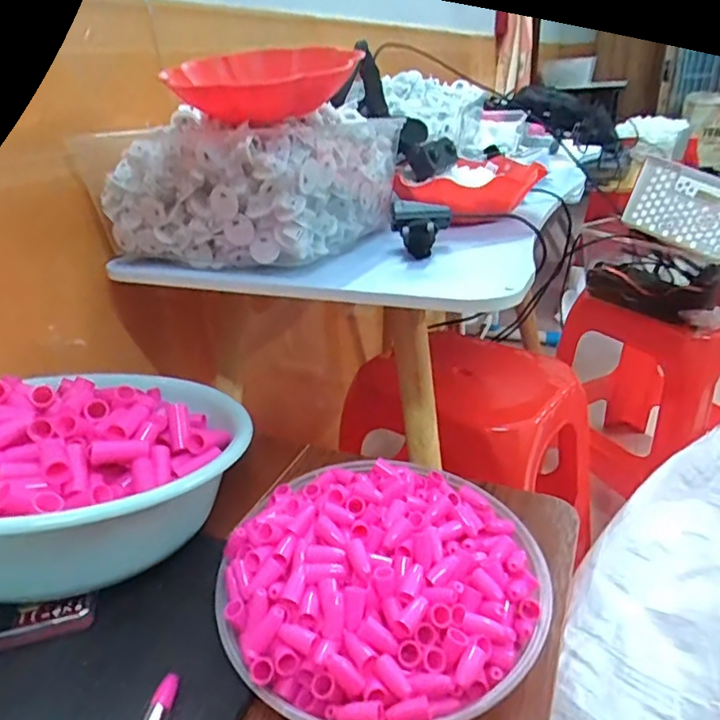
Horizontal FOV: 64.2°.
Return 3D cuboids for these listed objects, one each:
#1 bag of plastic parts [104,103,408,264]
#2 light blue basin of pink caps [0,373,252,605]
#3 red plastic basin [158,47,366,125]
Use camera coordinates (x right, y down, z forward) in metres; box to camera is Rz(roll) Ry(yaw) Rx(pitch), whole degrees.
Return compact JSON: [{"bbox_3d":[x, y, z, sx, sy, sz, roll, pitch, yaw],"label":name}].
[{"bbox_3d":[-0.111,-0.217,0.692,0.245,0.135,0.272,12,30,26],"label":"bag of plastic parts"},{"bbox_3d":[-0.250,0.093,0.495,0.277,0.110,0.297,16,25,13],"label":"light blue basin of pink caps"},{"bbox_3d":[-0.097,-0.278,0.579,0.178,0.060,0.185,-5,27,-5],"label":"red plastic basin"}]

